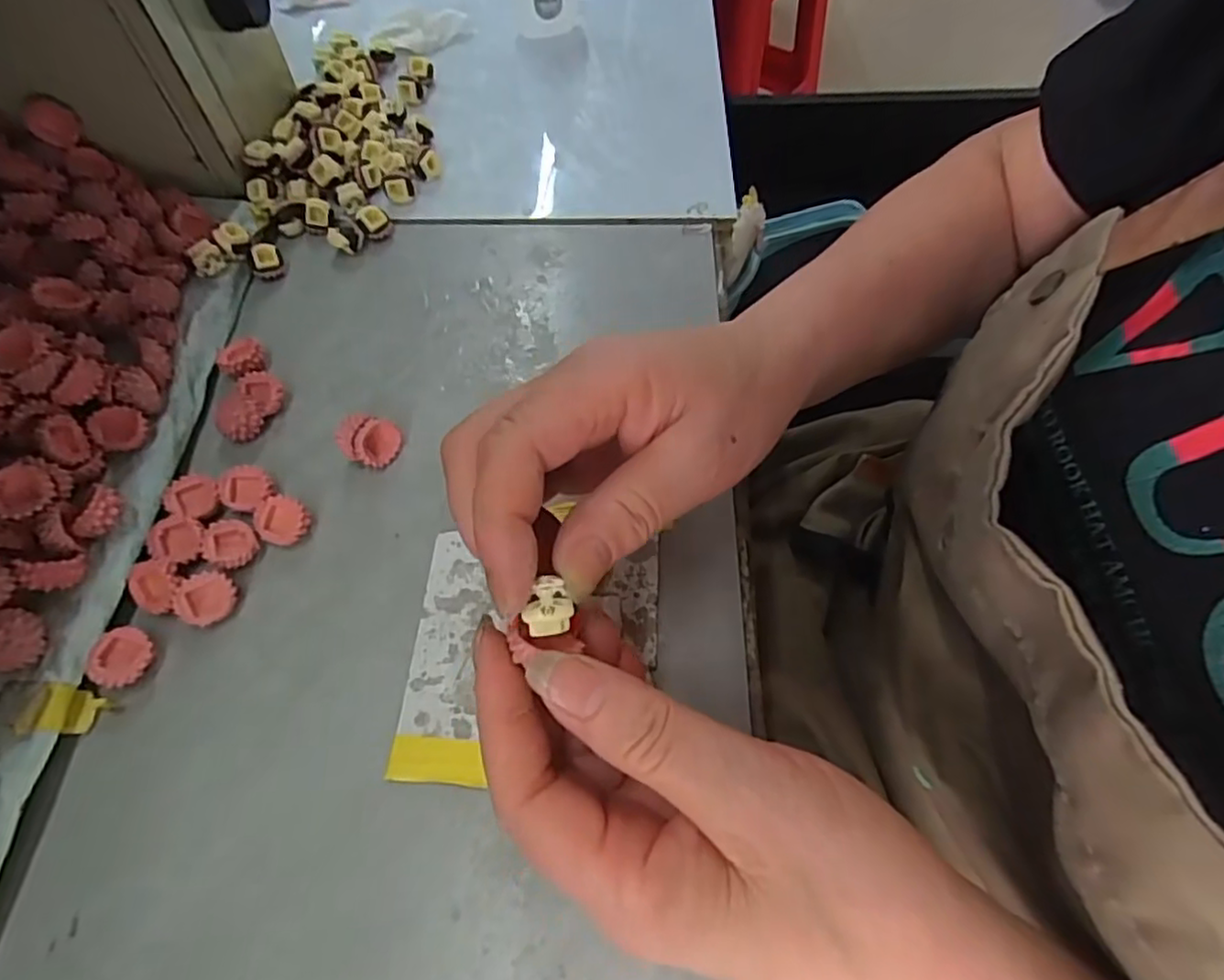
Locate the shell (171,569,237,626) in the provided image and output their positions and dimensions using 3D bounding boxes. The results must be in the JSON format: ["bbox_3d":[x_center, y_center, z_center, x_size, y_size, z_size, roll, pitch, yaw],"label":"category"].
[{"bbox_3d":[-0.154,0.042,0.254,0.019,0.011,0.019,0,61,0],"label":"shell"}]

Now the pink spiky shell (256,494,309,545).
[{"bbox_3d":[-0.134,0.013,0.271,0.020,0.009,0.018,30,65,16],"label":"pink spiky shell"}]

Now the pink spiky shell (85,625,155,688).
[{"bbox_3d":[-0.178,0.061,0.242,0.019,0.007,0.020,0,61,0],"label":"pink spiky shell"}]

